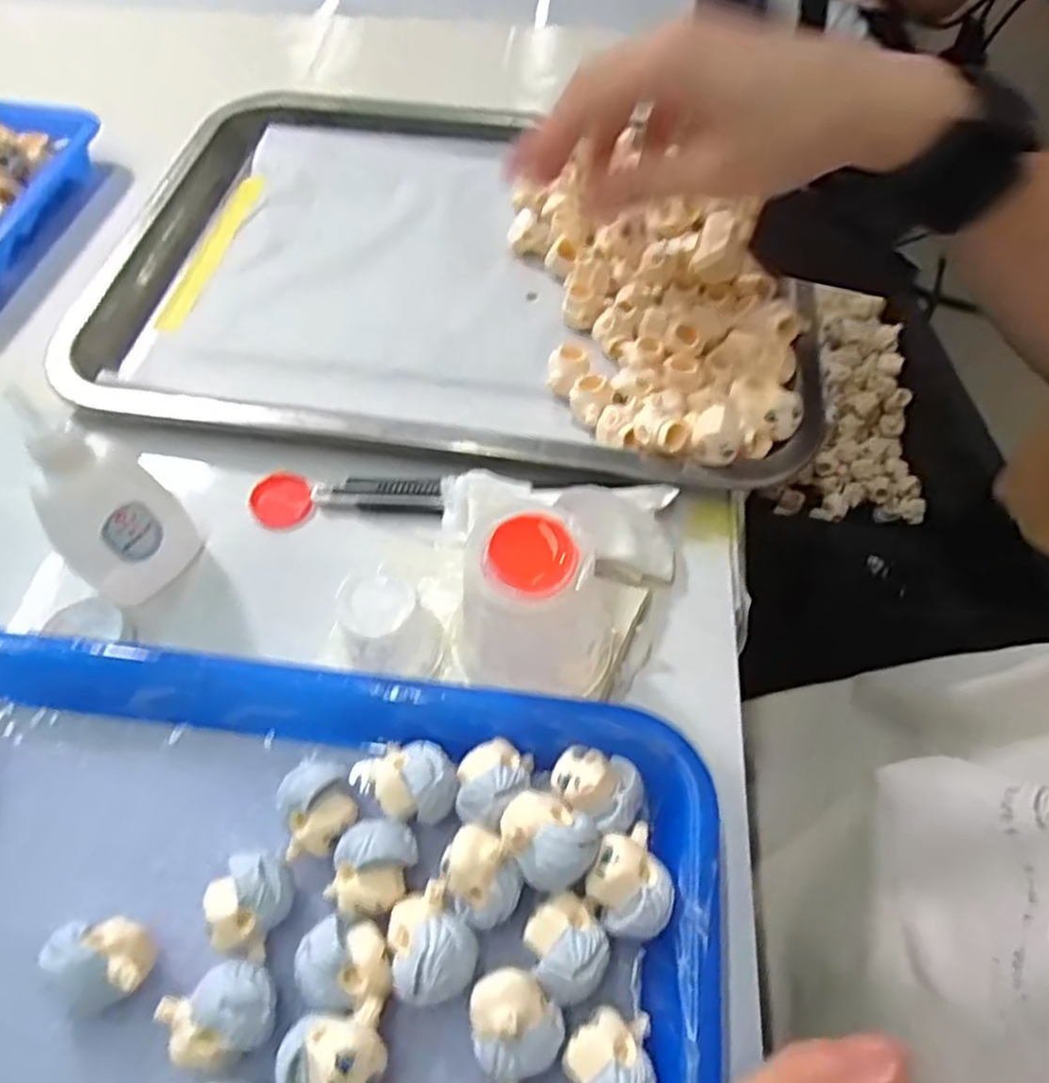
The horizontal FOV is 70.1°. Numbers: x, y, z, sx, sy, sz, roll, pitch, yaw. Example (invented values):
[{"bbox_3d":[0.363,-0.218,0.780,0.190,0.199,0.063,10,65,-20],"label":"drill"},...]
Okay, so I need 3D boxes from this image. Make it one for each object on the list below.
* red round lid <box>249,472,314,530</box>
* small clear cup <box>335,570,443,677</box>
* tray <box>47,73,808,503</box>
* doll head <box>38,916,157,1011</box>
[{"bbox_3d":[-0.104,-0.018,0.320,0.026,0.004,0.025,0,58,-1],"label":"red round lid"},{"bbox_3d":[-0.046,0.032,0.263,0.030,0.045,0.028,0,58,-1],"label":"small clear cup"},{"bbox_3d":[-0.040,-0.149,0.382,0.362,0.028,0.256,11,59,6],"label":"tray"},{"bbox_3d":[-0.119,0.119,0.212,0.024,0.022,0.022,0,58,-1],"label":"doll head"}]

